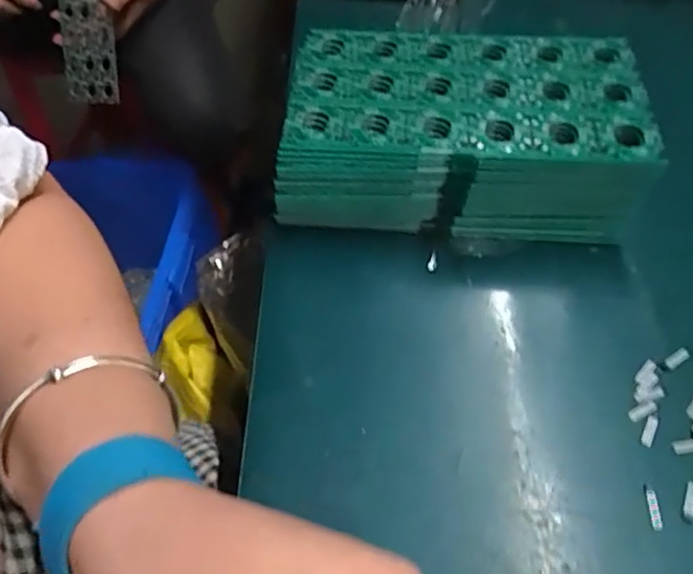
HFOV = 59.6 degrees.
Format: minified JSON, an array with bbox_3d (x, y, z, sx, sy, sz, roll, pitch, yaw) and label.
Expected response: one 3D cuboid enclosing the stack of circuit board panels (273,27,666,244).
[{"bbox_3d":[0.070,-0.097,0.380,0.209,0.064,0.132,1,51,4],"label":"stack of circuit board panels"}]

